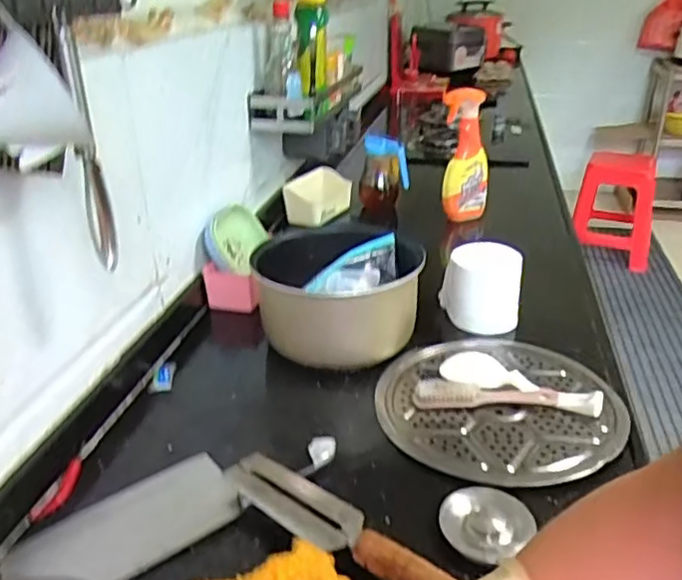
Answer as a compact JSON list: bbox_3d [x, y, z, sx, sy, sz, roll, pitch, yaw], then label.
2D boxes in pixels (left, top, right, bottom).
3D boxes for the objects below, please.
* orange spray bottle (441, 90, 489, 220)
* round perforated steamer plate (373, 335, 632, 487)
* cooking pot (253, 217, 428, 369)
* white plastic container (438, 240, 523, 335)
[{"bbox_3d":[0.252,-0.267,1.296,0.090,0.257,0.074,4,28,12],"label":"orange spray bottle"},{"bbox_3d":[0.183,0.127,0.764,0.269,0.018,0.273,-2,25,1],"label":"round perforated steamer plate"},{"bbox_3d":[-0.001,0.009,0.889,0.208,0.130,0.232,6,27,17],"label":"cooking pot"},{"bbox_3d":[0.202,-0.007,0.931,0.112,0.110,0.083,4,26,12],"label":"white plastic container"}]

